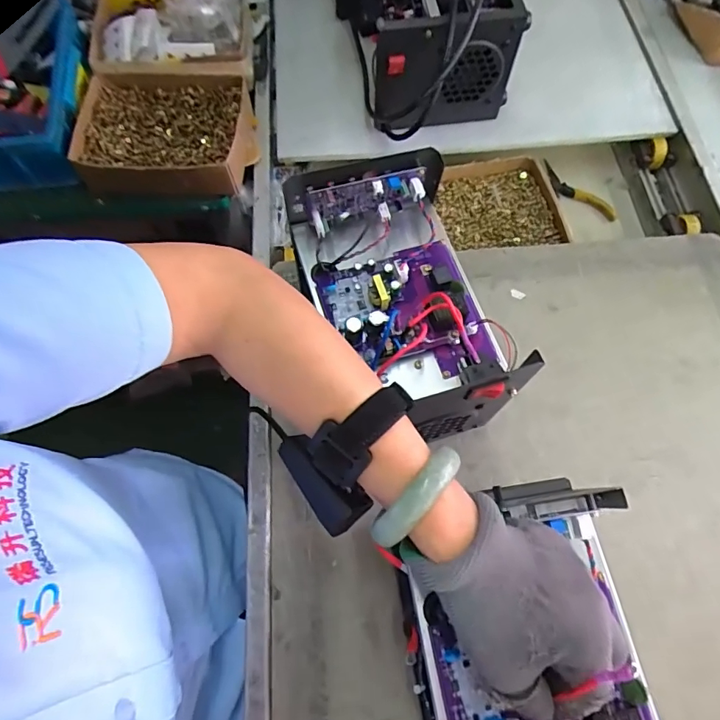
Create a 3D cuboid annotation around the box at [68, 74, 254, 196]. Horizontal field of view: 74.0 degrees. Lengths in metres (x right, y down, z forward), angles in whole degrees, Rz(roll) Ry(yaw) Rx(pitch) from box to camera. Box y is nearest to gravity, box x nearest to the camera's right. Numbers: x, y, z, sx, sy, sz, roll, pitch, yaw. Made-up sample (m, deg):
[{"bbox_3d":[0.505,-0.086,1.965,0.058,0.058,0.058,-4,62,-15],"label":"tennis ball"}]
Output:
[{"bbox_3d":[-0.271,-0.318,0.675,0.226,0.057,0.188,3,67,4],"label":"box"}]

